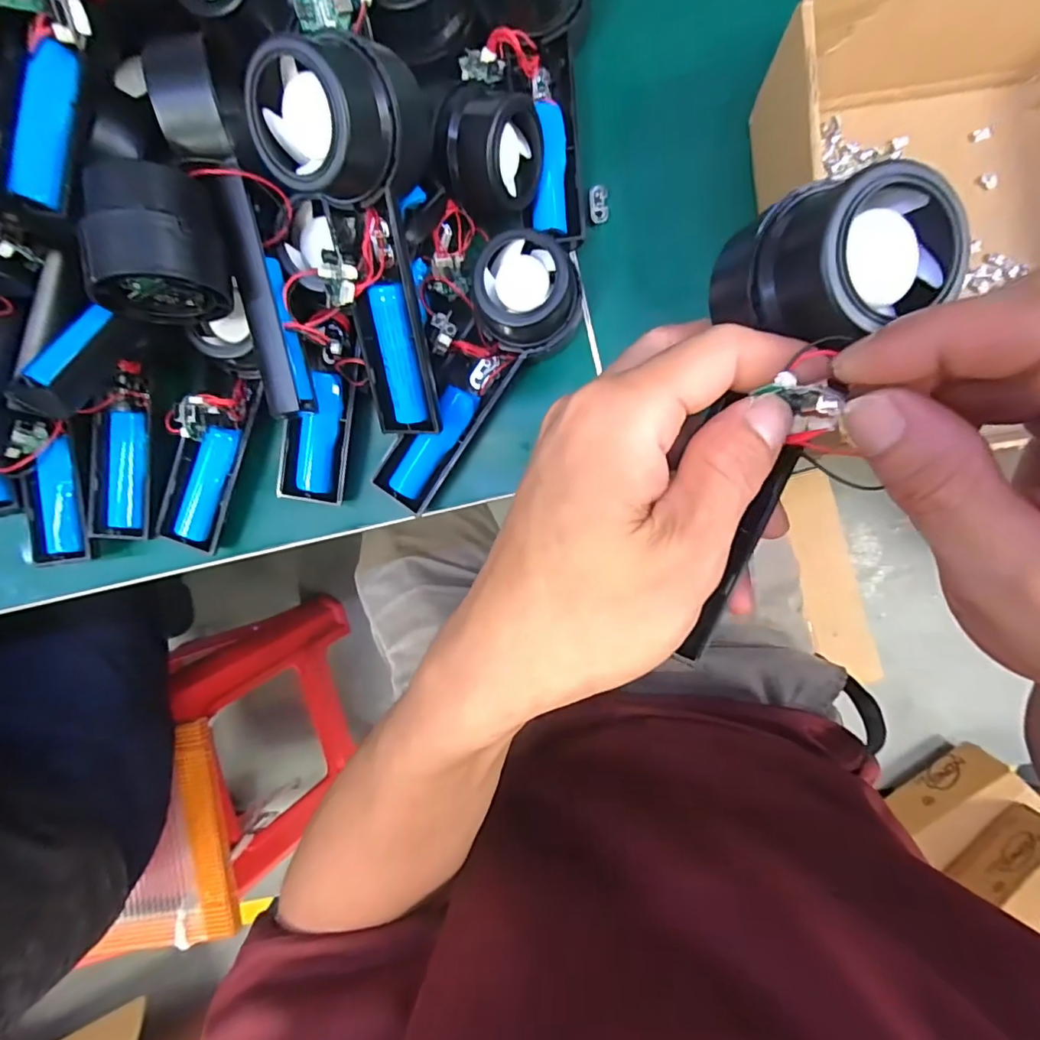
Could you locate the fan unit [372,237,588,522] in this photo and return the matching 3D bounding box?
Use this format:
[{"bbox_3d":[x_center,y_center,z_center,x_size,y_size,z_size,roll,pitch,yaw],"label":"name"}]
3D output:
[{"bbox_3d":[-0.025,-0.076,0.294,0.048,0.035,0.156,36,106,4],"label":"fan unit"}]

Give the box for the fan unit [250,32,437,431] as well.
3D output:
[{"bbox_3d":[-0.068,-0.116,0.245,0.063,0.045,0.160,-3,125,4],"label":"fan unit"}]

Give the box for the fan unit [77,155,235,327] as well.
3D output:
[{"bbox_3d":[-0.155,-0.120,0.233,0.050,0.044,0.057,3,90,4],"label":"fan unit"}]

